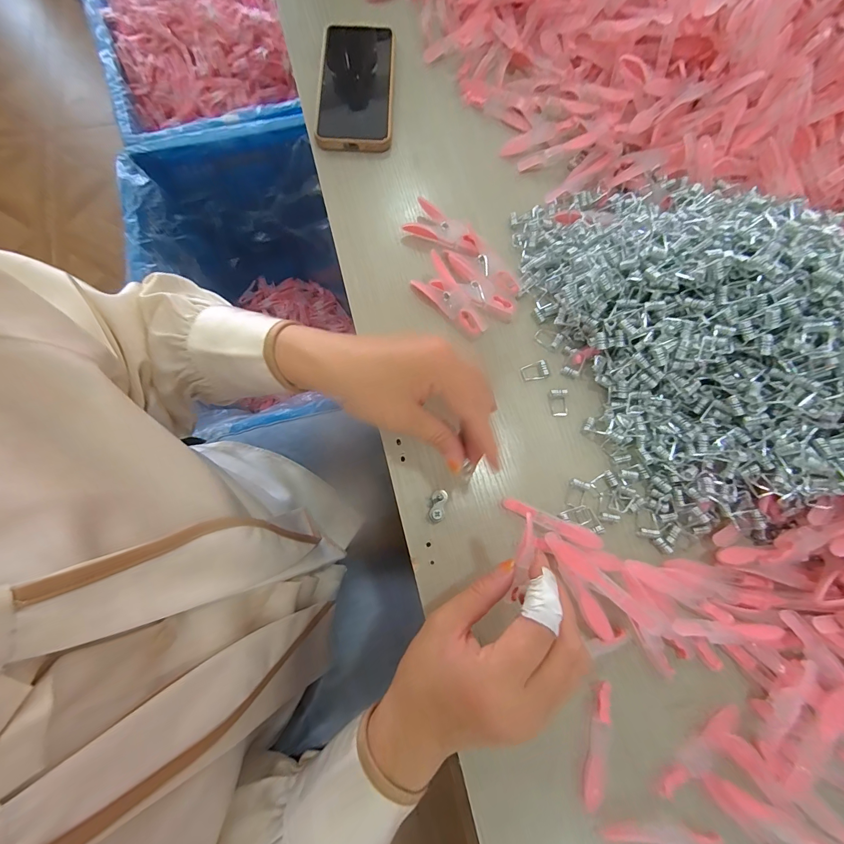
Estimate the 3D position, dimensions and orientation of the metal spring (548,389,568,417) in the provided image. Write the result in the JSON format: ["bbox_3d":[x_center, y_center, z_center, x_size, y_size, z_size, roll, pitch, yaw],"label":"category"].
[{"bbox_3d":[0.116,-0.016,0.317,0.014,0.006,0.023,-3,76,-3],"label":"metal spring"}]

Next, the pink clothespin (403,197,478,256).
[{"bbox_3d":[0.023,-0.182,0.351,0.072,0.010,0.037,26,76,5],"label":"pink clothespin"}]

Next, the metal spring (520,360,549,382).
[{"bbox_3d":[0.097,-0.044,0.323,0.022,0.007,0.016,-16,77,-6],"label":"metal spring"}]

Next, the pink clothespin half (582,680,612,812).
[{"bbox_3d":[0.122,0.221,0.255,0.014,0.010,0.076,15,76,2],"label":"pink clothespin half"}]

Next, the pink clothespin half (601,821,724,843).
[{"bbox_3d":[0.156,0.266,0.241,0.078,0.008,0.011,6,76,0],"label":"pink clothespin half"}]

